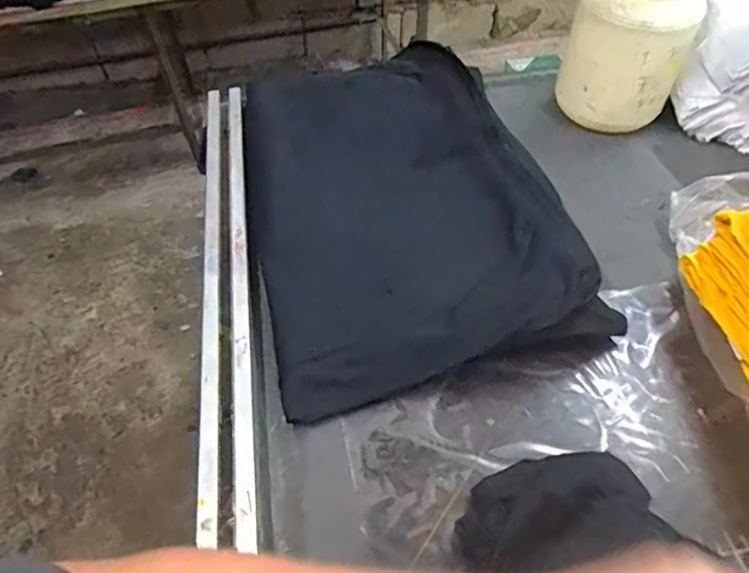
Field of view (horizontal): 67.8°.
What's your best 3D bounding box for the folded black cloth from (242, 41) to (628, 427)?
[{"bbox_3d":[0.013,-0.138,0.725,0.345,0.094,0.564,-12,52,-9],"label":"folded black cloth"}]

